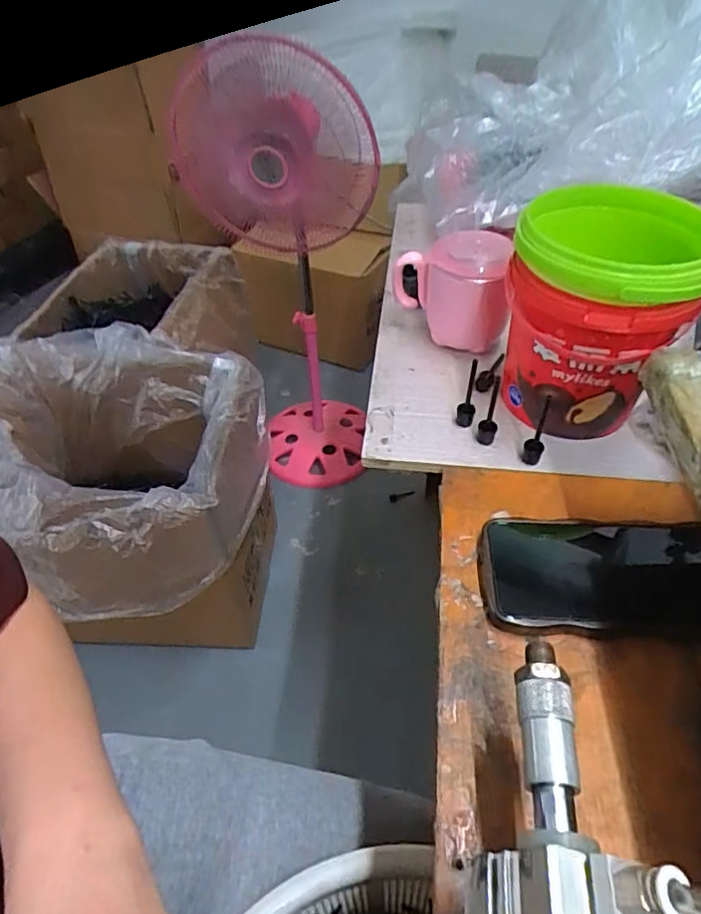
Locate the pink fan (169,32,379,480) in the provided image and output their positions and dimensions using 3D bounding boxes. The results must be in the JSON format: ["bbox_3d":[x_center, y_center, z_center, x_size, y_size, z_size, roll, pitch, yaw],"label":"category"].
[{"bbox_3d":[-0.098,-0.326,1.171,0.302,0.856,0.255,5,46,6],"label":"pink fan"}]

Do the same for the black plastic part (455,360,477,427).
[{"bbox_3d":[0.095,-0.052,0.454,0.013,0.060,0.017,9,47,9],"label":"black plastic part"}]

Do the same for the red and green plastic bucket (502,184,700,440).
[{"bbox_3d":[0.182,-0.102,0.437,0.127,0.156,0.126,13,47,12],"label":"red and green plastic bucket"}]

